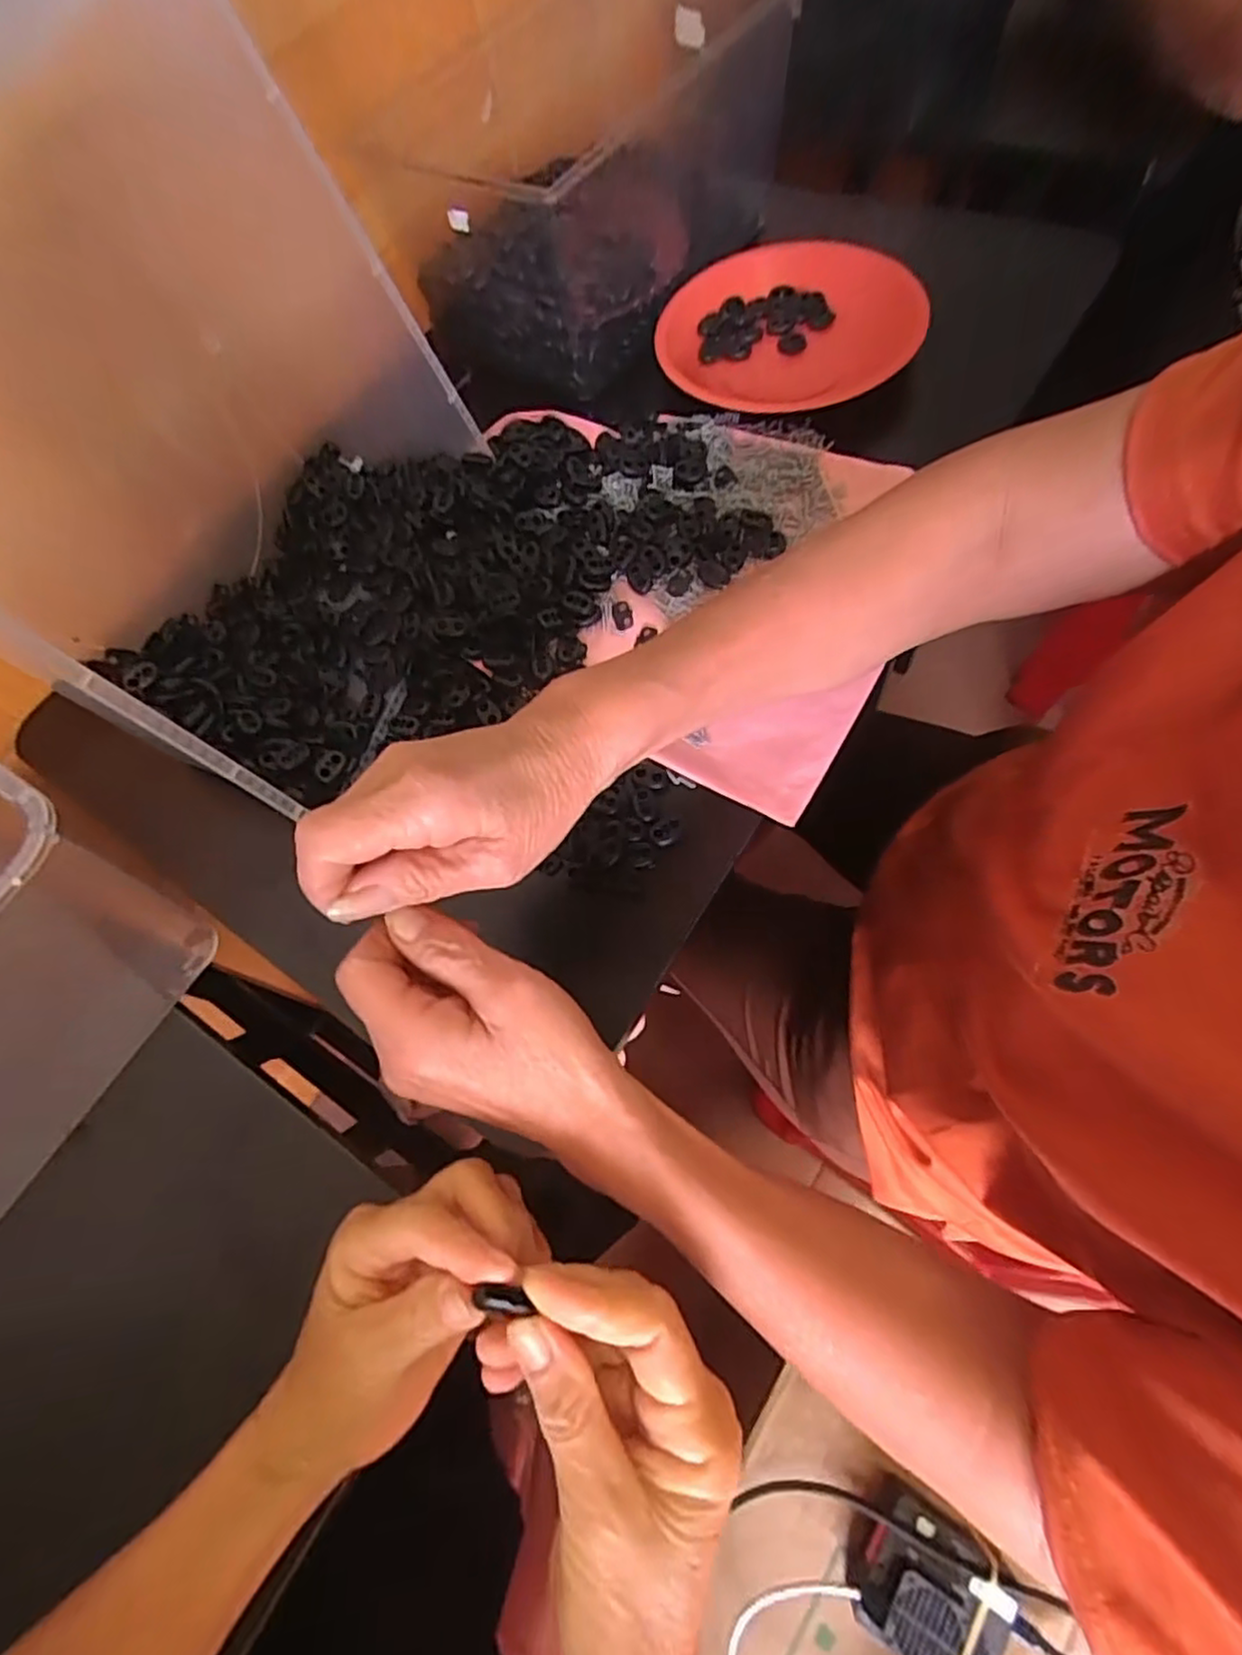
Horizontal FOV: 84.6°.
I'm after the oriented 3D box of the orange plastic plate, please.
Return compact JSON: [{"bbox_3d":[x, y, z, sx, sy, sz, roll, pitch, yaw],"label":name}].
[{"bbox_3d":[0.128,-0.384,0.530,0.197,0.035,0.175,-8,65,5],"label":"orange plastic plate"}]

